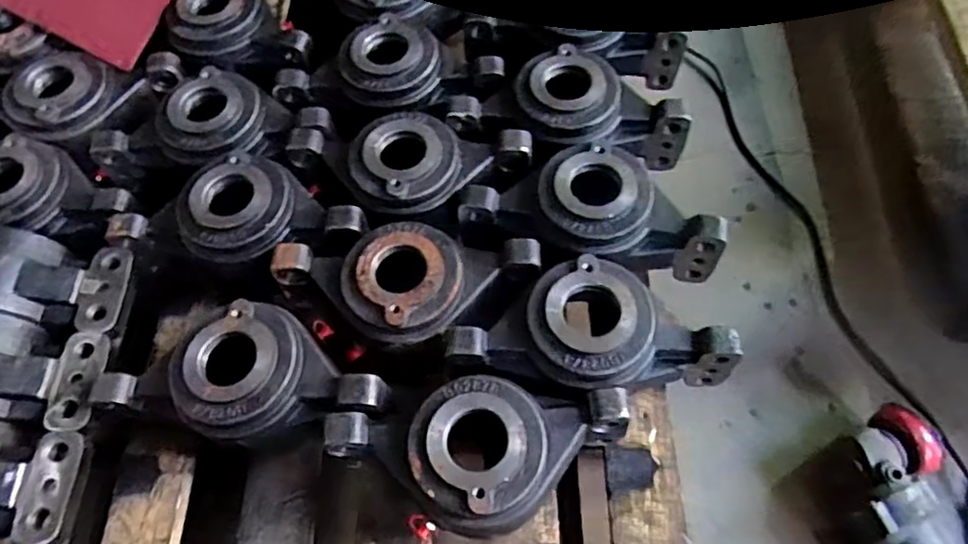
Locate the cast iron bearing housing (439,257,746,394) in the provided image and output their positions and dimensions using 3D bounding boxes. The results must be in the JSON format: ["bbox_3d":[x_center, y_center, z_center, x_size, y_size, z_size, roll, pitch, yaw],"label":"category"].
[{"bbox_3d":[0.090,0.051,0.529,0.218,0.070,0.107,11,63,9],"label":"cast iron bearing housing"}]

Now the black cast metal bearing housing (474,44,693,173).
[{"bbox_3d":[0.091,-0.163,0.647,0.182,0.079,0.132,-12,62,-4],"label":"black cast metal bearing housing"}]

